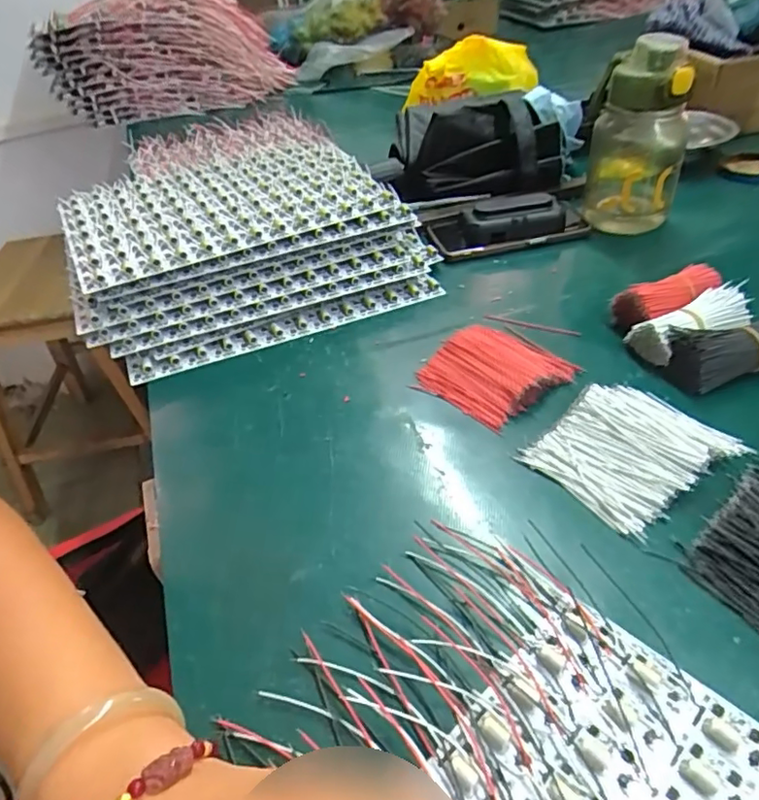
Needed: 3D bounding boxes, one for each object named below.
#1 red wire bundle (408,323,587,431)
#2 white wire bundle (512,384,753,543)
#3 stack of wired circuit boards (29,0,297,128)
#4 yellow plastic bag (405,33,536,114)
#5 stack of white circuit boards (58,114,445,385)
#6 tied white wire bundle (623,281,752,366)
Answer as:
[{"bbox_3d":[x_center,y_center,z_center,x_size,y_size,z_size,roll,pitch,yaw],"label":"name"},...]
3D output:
[{"bbox_3d":[0.087,-0.025,0.442,0.095,0.018,0.089,-34,49,-24],"label":"red wire bundle"},{"bbox_3d":[0.161,0.029,0.369,0.106,0.018,0.089,-33,48,-22],"label":"white wire bundle"},{"bbox_3d":[-0.397,-0.623,1.032,0.436,0.185,0.102,-11,44,-2],"label":"stack of wired circuit boards"},{"bbox_3d":[0.131,-0.481,0.843,0.198,0.082,0.094,4,43,11],"label":"yellow plastic bag"},{"bbox_3d":[-0.143,-0.174,0.587,0.324,0.097,0.310,-22,45,-13],"label":"stack of white circuit boards"},{"bbox_3d":[0.243,-0.059,0.445,0.090,0.034,0.042,-21,45,-12],"label":"tied white wire bundle"}]

